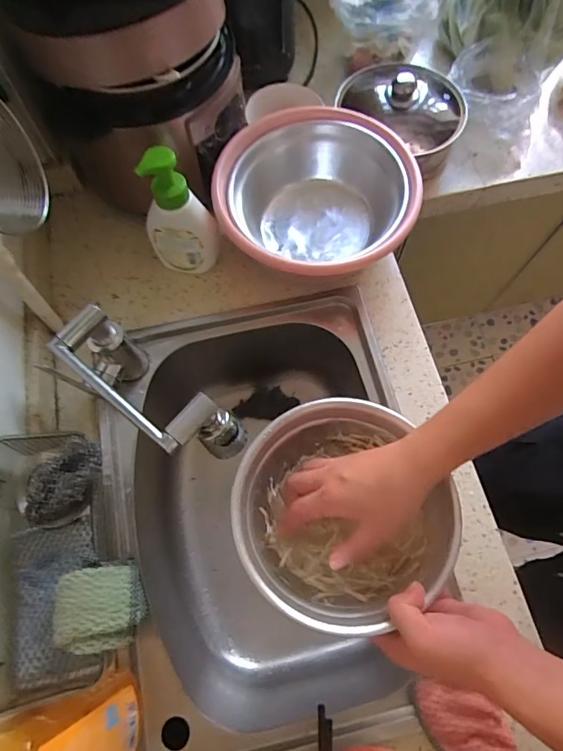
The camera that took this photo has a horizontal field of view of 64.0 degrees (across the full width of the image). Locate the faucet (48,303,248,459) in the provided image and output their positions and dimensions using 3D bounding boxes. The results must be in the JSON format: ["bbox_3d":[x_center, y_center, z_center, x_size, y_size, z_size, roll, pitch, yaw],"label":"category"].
[{"bbox_3d":[-0.150,0.029,0.548,0.232,0.153,0.080,39,74,15],"label":"faucet"}]

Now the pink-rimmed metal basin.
[{"bbox_3d":[0.051,-0.248,0.679,0.265,0.119,0.279,0,68,1],"label":"pink-rimmed metal basin"}]

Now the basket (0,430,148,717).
[{"bbox_3d":[-0.222,0.174,0.449,0.137,0.069,0.244,-14,68,-5],"label":"basket"}]

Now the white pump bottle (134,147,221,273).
[{"bbox_3d":[-0.143,-0.216,0.624,0.096,0.197,0.054,-17,69,-6],"label":"white pump bottle"}]

